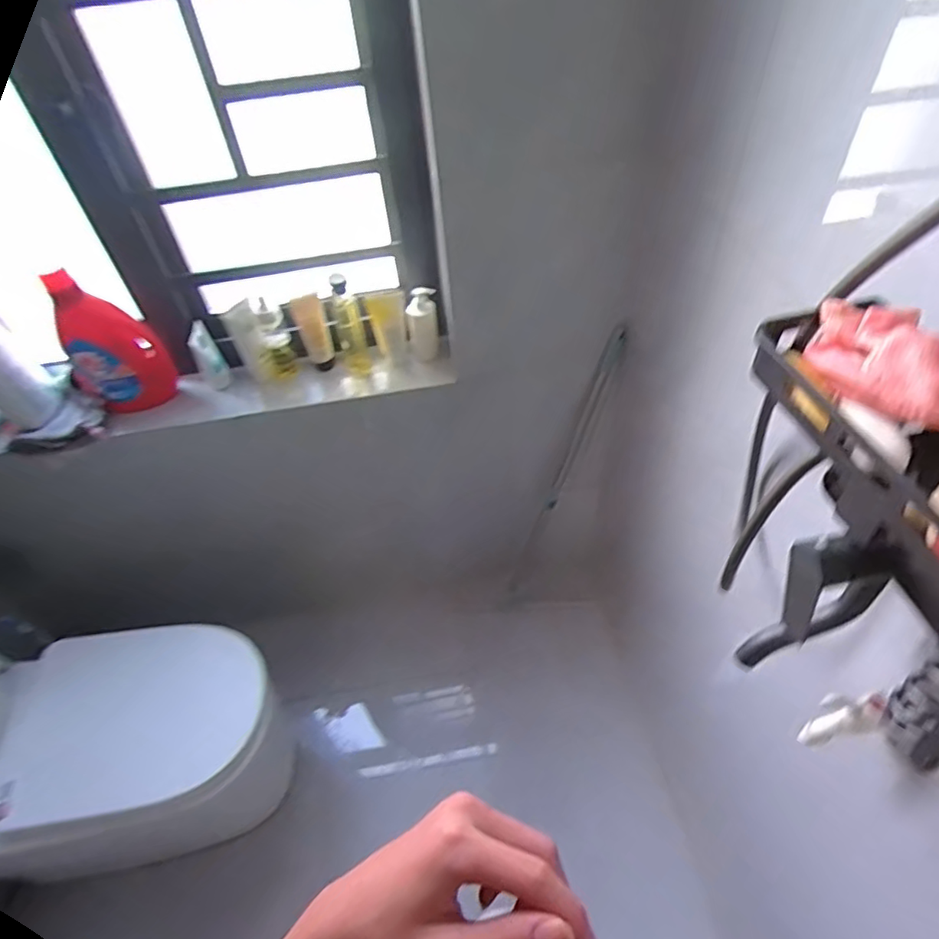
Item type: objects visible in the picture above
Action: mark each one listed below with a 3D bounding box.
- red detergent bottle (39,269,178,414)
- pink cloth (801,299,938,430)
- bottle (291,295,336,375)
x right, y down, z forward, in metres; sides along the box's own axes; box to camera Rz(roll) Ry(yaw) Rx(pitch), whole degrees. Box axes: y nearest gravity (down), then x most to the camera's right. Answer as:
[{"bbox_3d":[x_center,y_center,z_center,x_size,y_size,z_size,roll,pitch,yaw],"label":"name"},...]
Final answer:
[{"bbox_3d":[-0.682,-0.237,1.123,0.162,0.293,0.133,-31,53,-21],"label":"red detergent bottle"},{"bbox_3d":[0.293,-0.081,0.416,0.067,0.044,0.134,-15,49,-9],"label":"pink cloth"},{"bbox_3d":[-0.312,-0.274,1.208,0.060,0.167,0.031,-19,50,-11],"label":"bottle"}]

